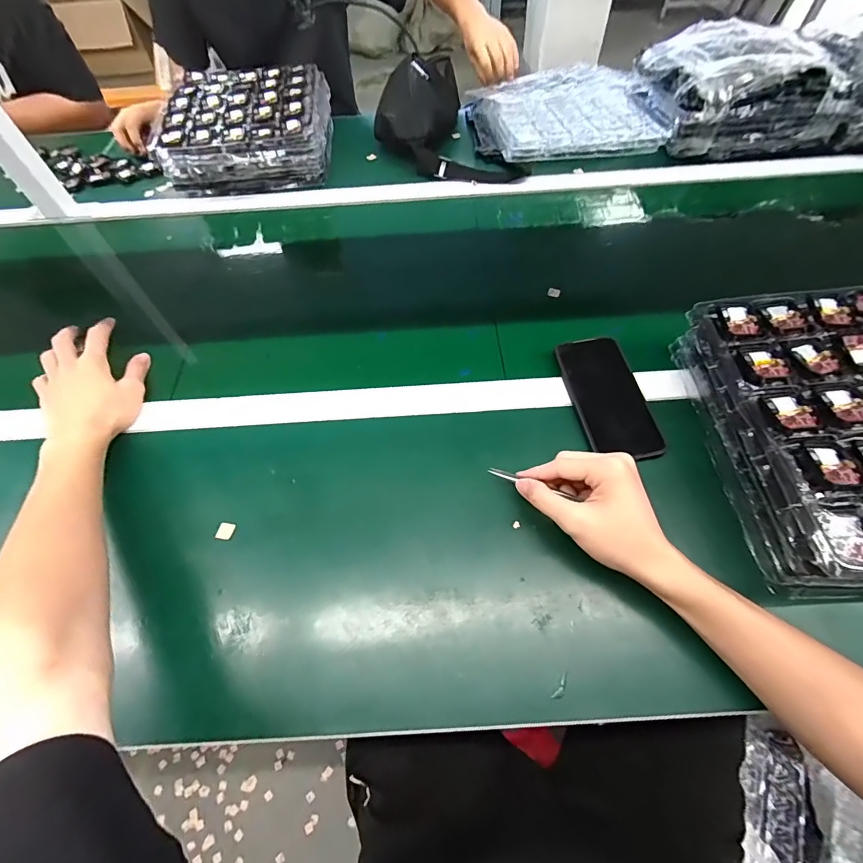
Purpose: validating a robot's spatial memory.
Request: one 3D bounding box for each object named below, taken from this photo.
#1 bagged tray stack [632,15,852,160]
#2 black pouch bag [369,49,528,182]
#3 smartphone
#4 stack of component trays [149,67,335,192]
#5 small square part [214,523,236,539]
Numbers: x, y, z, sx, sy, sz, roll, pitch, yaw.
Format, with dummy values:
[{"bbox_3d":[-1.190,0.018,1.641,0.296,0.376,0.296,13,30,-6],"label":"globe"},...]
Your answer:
[{"bbox_3d":[0.567,-0.660,0.783,0.296,0.115,0.281,-4,59,-1],"label":"bagged tray stack"},{"bbox_3d":[0.016,-0.575,0.771,0.209,0.112,0.326,-21,61,-10],"label":"black pouch bag"},{"bbox_3d":[0.202,-0.043,0.473,0.078,0.015,0.159,-9,62,-5],"label":"smartphone"},{"bbox_3d":[-0.333,-0.568,0.771,0.271,0.101,0.272,-4,59,0],"label":"stack of component trays"},{"bbox_3d":[-0.210,0.102,0.422,0.016,0.004,0.017,3,59,4],"label":"small square part"}]

